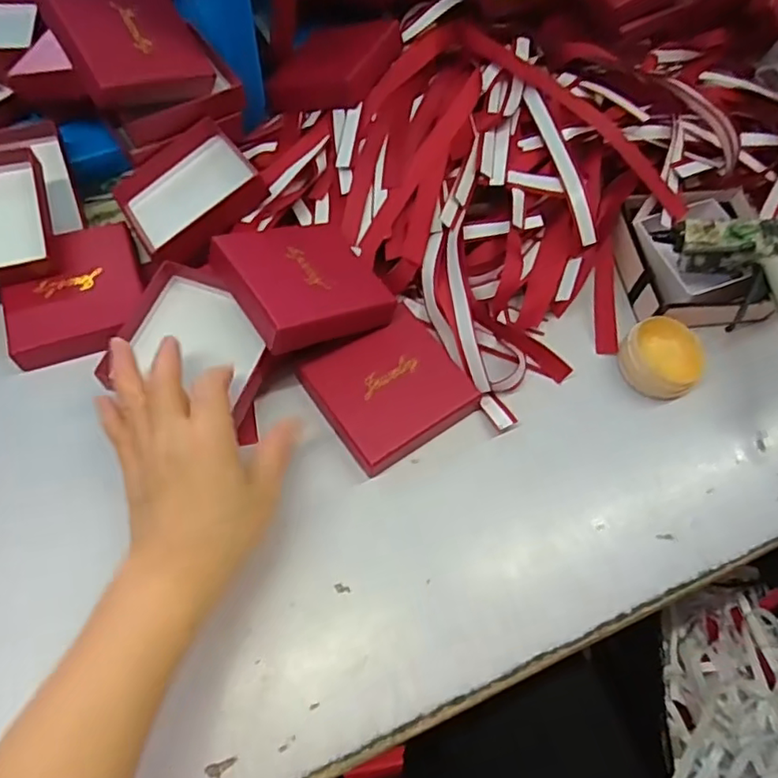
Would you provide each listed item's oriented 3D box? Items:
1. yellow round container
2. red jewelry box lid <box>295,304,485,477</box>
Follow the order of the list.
[{"bbox_3d":[0.191,-0.021,0.427,0.053,0.031,0.047,39,67,15],"label":"yellow round container"},{"bbox_3d":[0.001,0.000,0.407,0.092,0.024,0.085,-31,69,-18],"label":"red jewelry box lid"}]

